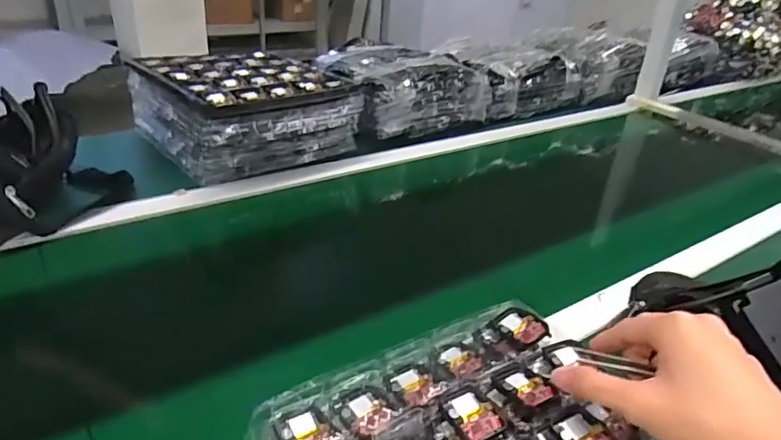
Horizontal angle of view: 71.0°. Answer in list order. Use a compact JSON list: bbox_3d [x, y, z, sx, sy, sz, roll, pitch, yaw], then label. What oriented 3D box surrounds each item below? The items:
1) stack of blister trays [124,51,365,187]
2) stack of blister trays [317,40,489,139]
[{"bbox_3d":[-0.232,-0.181,0.885,0.278,0.122,0.266,-22,38,-39],"label":"stack of blister trays"},{"bbox_3d":[0.003,-0.262,1.062,0.297,0.112,0.247,-19,36,-36],"label":"stack of blister trays"}]

